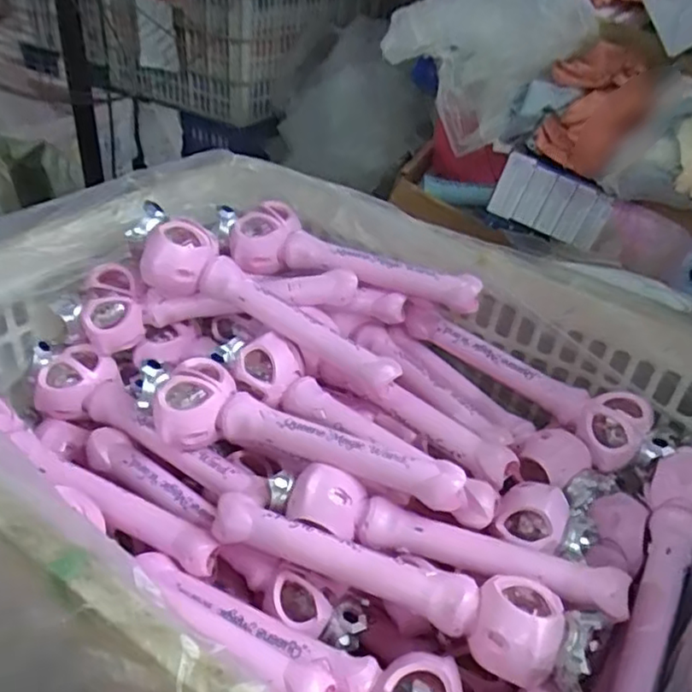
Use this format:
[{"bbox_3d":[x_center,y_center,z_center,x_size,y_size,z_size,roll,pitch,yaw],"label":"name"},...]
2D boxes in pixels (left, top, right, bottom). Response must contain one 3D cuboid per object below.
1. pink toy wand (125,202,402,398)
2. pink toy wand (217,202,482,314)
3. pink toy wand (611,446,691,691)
[{"bbox_3d":[-0.104,-0.039,0.760,0.353,0.073,0.072,32,40,-1],"label":"pink toy wand"},{"bbox_3d":[-0.002,-0.116,0.854,0.360,0.057,0.074,13,38,8],"label":"pink toy wand"},{"bbox_3d":[0.309,0.235,0.640,0.056,0.069,0.324,23,54,19],"label":"pink toy wand"}]

